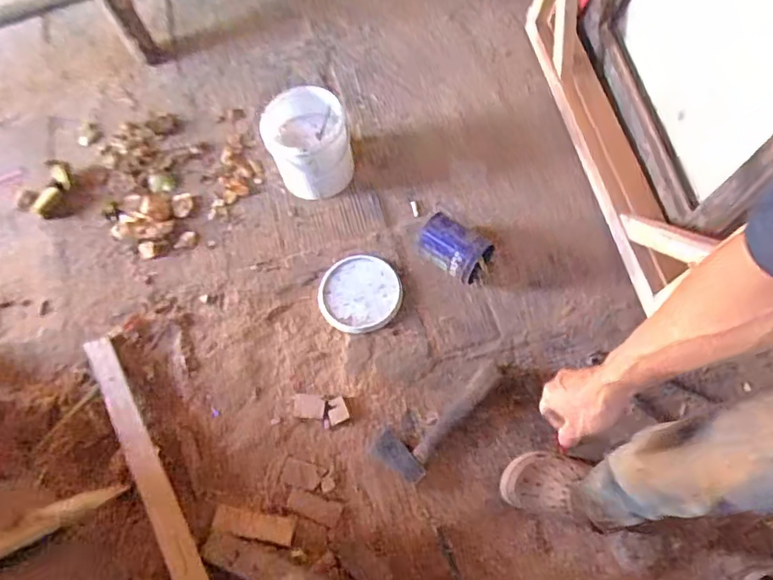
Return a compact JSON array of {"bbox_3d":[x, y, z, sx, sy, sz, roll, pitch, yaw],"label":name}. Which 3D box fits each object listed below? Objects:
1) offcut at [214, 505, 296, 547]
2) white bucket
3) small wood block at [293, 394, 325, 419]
[{"bbox_3d":[-0.262,0.464,1.114,0.157,0.025,0.049,10,71,5],"label":"offcut"},{"bbox_3d":[-0.182,-0.340,1.331,0.199,0.205,0.168,-10,68,-1],"label":"white bucket"},{"bbox_3d":[-0.167,0.251,1.205,0.065,0.015,0.047,2,70,2],"label":"small wood block"}]

